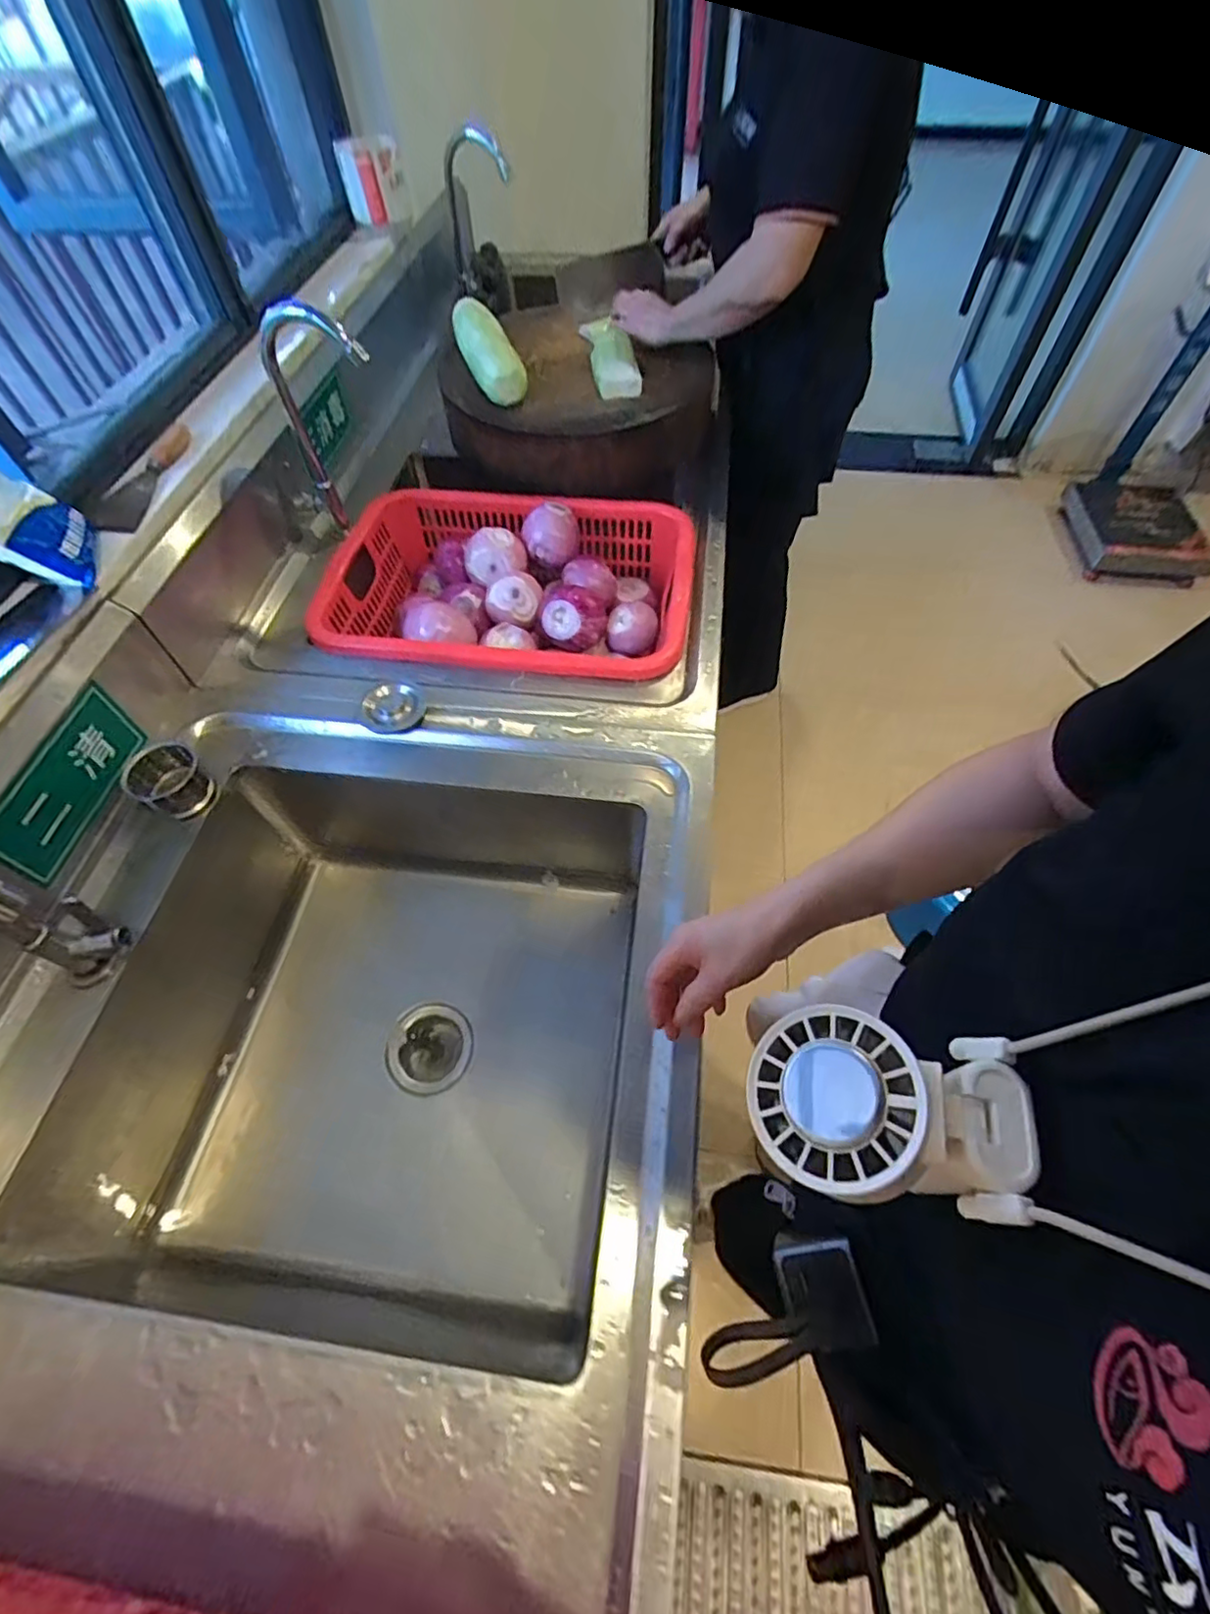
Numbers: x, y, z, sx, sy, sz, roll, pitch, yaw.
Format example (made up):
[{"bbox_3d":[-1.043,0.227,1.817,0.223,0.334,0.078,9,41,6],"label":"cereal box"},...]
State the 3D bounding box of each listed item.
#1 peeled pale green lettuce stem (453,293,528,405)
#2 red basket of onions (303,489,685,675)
[{"bbox_3d":[-0.185,-0.720,0.994,0.074,0.068,0.270,-19,60,-10],"label":"peeled pale green lettuce stem"},{"bbox_3d":[-0.136,-0.316,0.961,0.519,0.142,0.358,6,58,5],"label":"red basket of onions"}]

